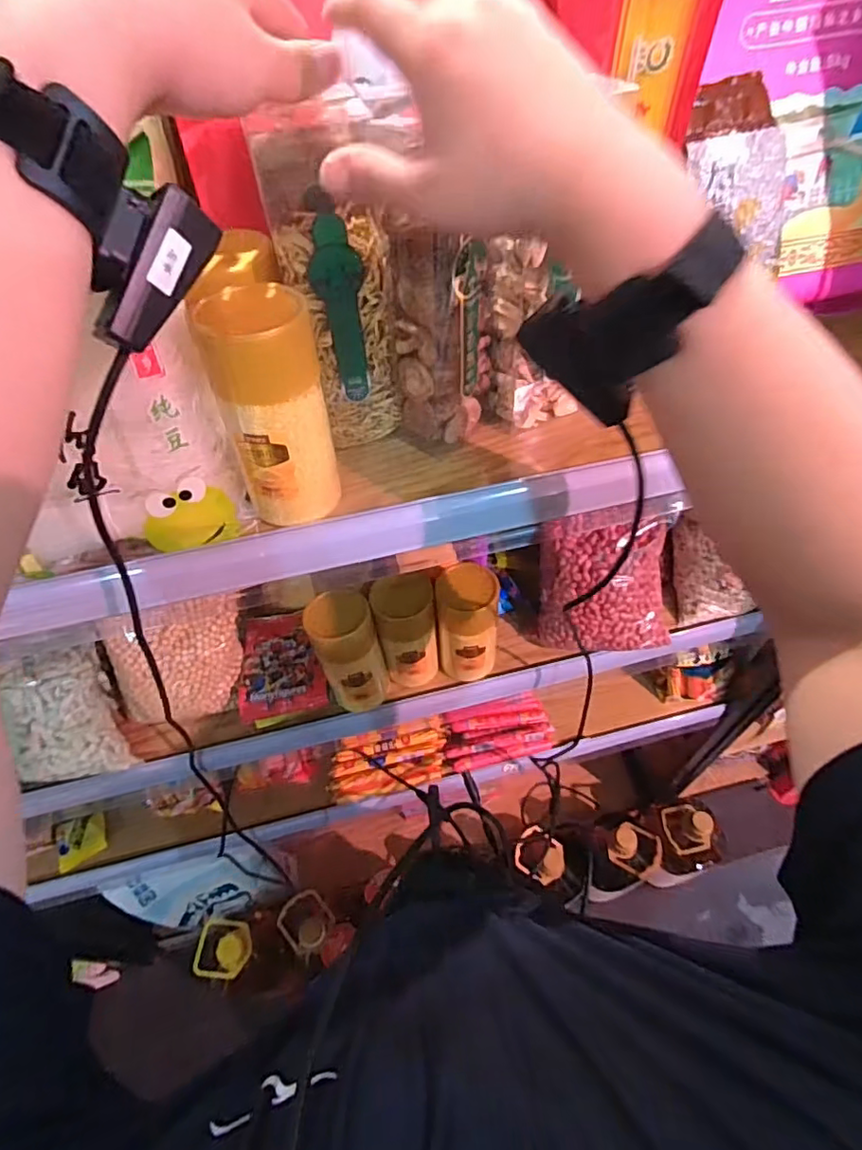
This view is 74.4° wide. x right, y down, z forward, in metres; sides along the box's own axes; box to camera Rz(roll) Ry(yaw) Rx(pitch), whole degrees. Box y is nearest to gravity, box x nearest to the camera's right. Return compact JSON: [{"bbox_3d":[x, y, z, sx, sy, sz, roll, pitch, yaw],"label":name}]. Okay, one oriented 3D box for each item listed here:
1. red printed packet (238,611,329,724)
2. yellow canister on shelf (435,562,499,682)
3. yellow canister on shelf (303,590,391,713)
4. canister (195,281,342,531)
[{"bbox_3d":[-0.164,0.094,0.634,0.092,0.029,0.128,-9,53,-3],"label":"red printed packet"},{"bbox_3d":[0.040,0.052,0.604,0.066,0.143,0.059,-4,53,1],"label":"yellow canister on shelf"},{"bbox_3d":[-0.082,0.079,0.582,0.063,0.145,0.064,-23,55,-13],"label":"yellow canister on shelf"},{"bbox_3d":[-0.096,-0.100,0.356,0.062,0.133,0.059,-16,54,-8],"label":"canister"}]

